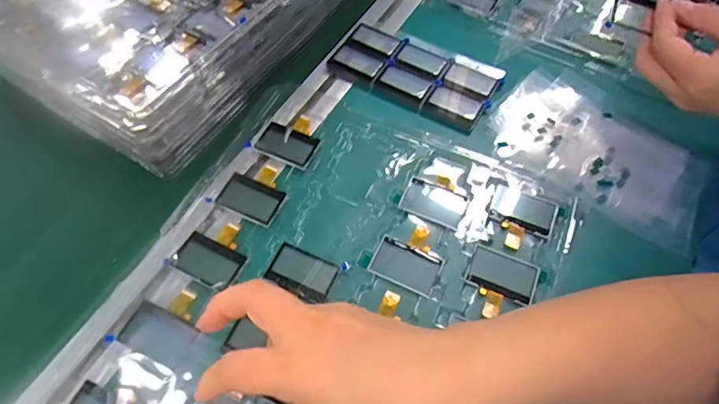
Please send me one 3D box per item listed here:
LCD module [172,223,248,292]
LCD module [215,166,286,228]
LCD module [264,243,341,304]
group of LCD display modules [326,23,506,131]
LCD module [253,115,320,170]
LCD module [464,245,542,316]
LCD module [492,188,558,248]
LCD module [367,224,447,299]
[{"bbox_3d":[-0.100,0.035,0.335,0.044,0.004,0.046,26,63,14],"label":"LCD module"},{"bbox_3d":[-0.077,-0.008,0.360,0.046,0.004,0.046,25,63,13],"label":"LCD module"},{"bbox_3d":[-0.039,0.048,0.329,0.045,0.004,0.029,22,63,12],"label":"LCD module"},{"bbox_3d":[0.049,-0.116,0.427,0.143,0.006,0.072,25,63,13],"label":"group of LCD display modules"},{"bbox_3d":[-0.055,-0.052,0.386,0.045,0.004,0.046,20,62,11],"label":"LCD module"},{"bbox_3d":[0.096,0.054,0.326,0.046,0.004,0.044,22,63,11],"label":"LCD module"},{"bbox_3d":[0.120,0.012,0.353,0.043,0.005,0.049,16,57,15],"label":"LCD module"},{"bbox_3d":[0.037,0.037,0.336,0.045,0.004,0.047,25,63,13],"label":"LCD module"}]

